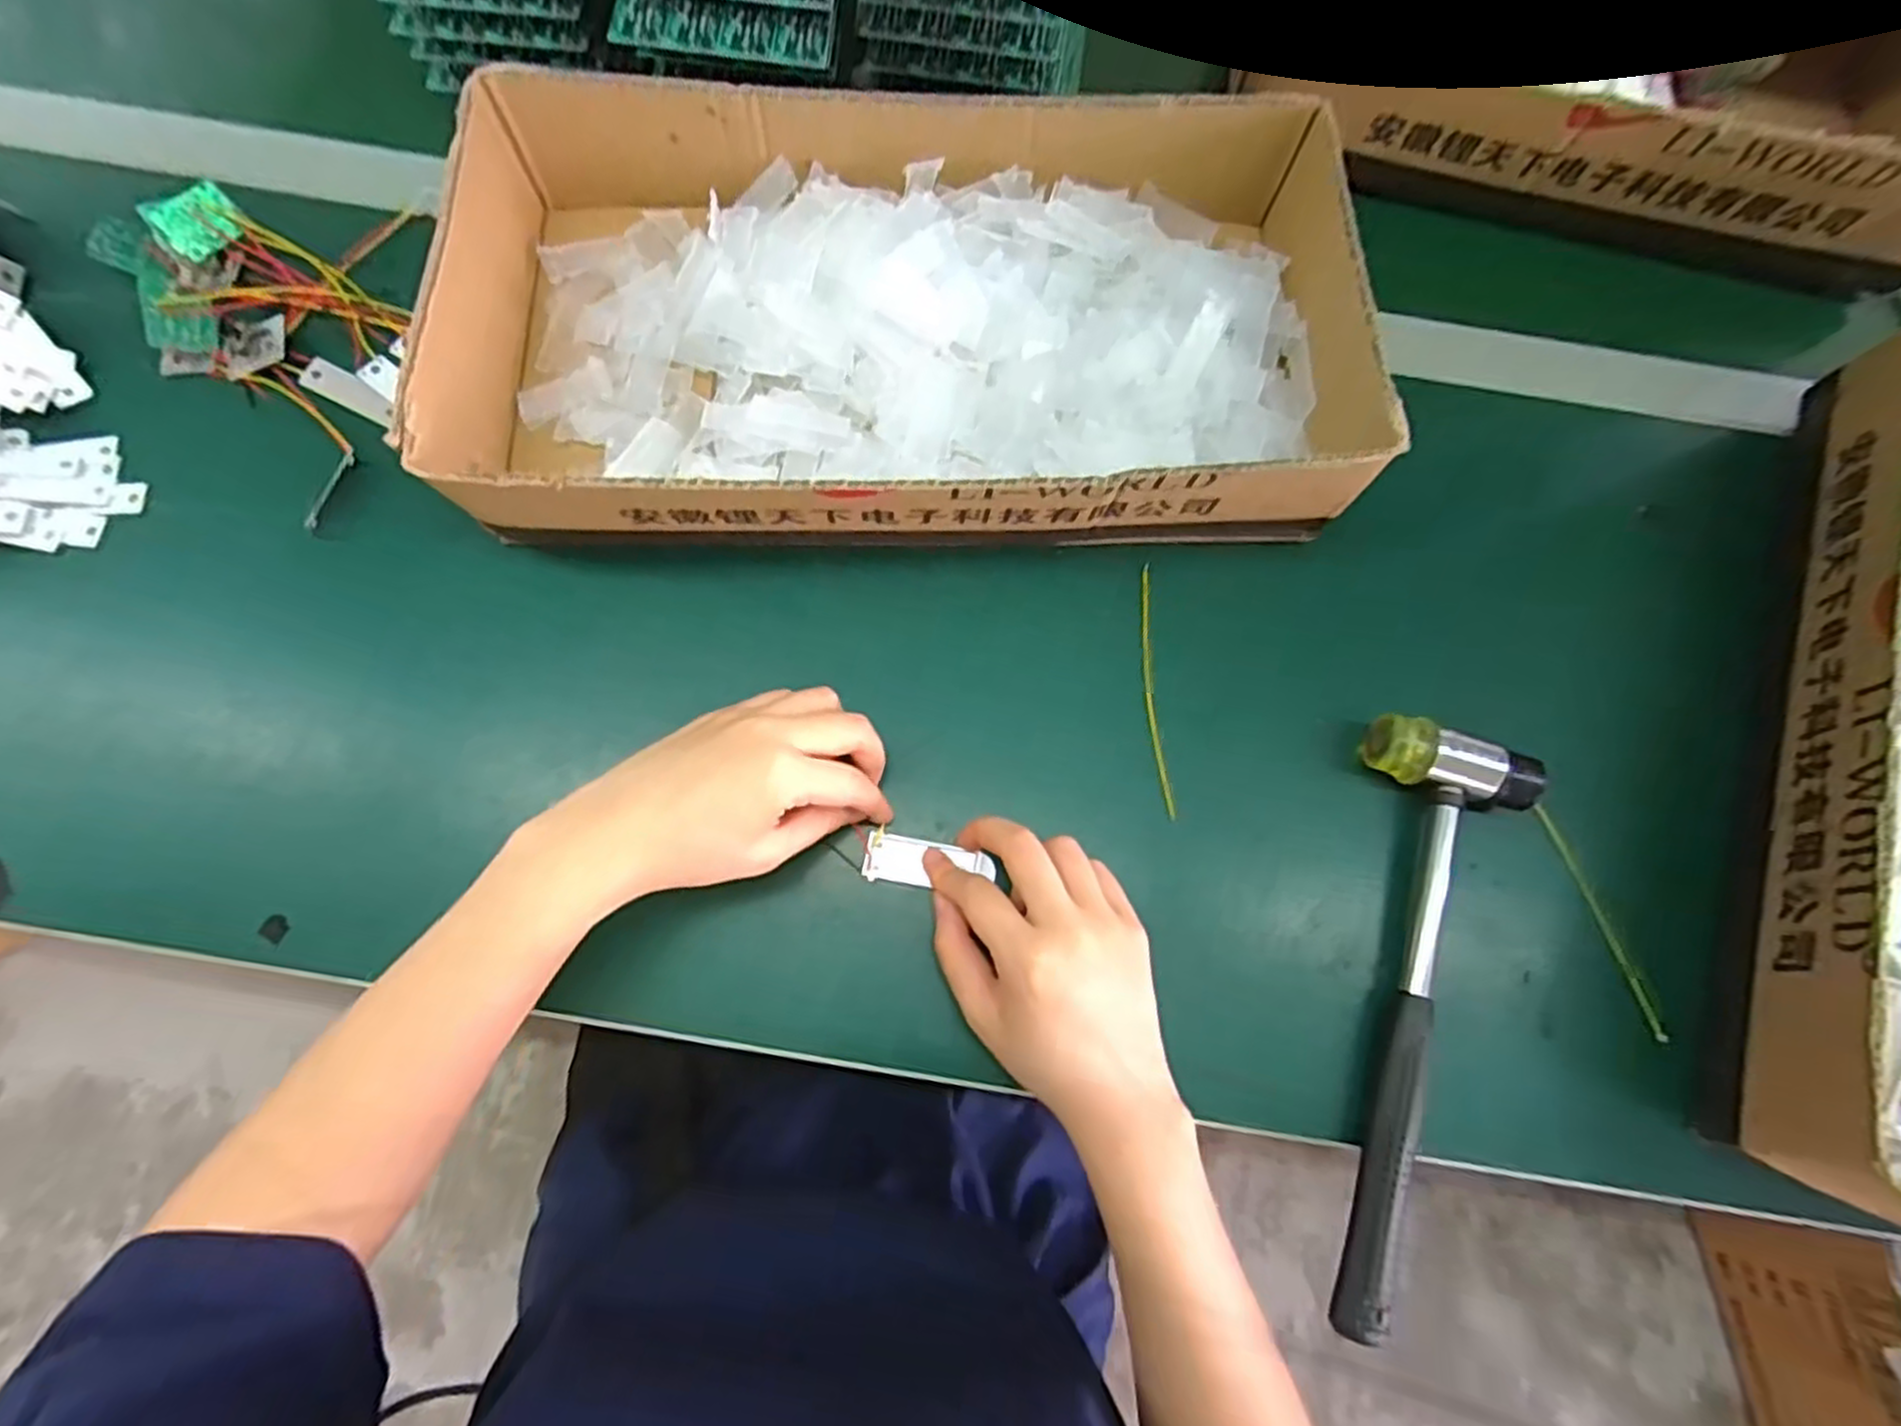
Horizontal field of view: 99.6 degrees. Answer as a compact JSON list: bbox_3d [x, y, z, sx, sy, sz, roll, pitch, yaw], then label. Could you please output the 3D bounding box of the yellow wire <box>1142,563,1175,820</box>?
[{"bbox_3d":[0.099,-0.013,0.392,0.008,0.007,0.127,-1,72,-2],"label":"yellow wire"}]

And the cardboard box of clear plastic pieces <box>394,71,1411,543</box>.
[{"bbox_3d":[-0.019,-0.189,0.397,0.408,0.083,0.220,-1,72,-3],"label":"cardboard box of clear plastic pieces"}]

